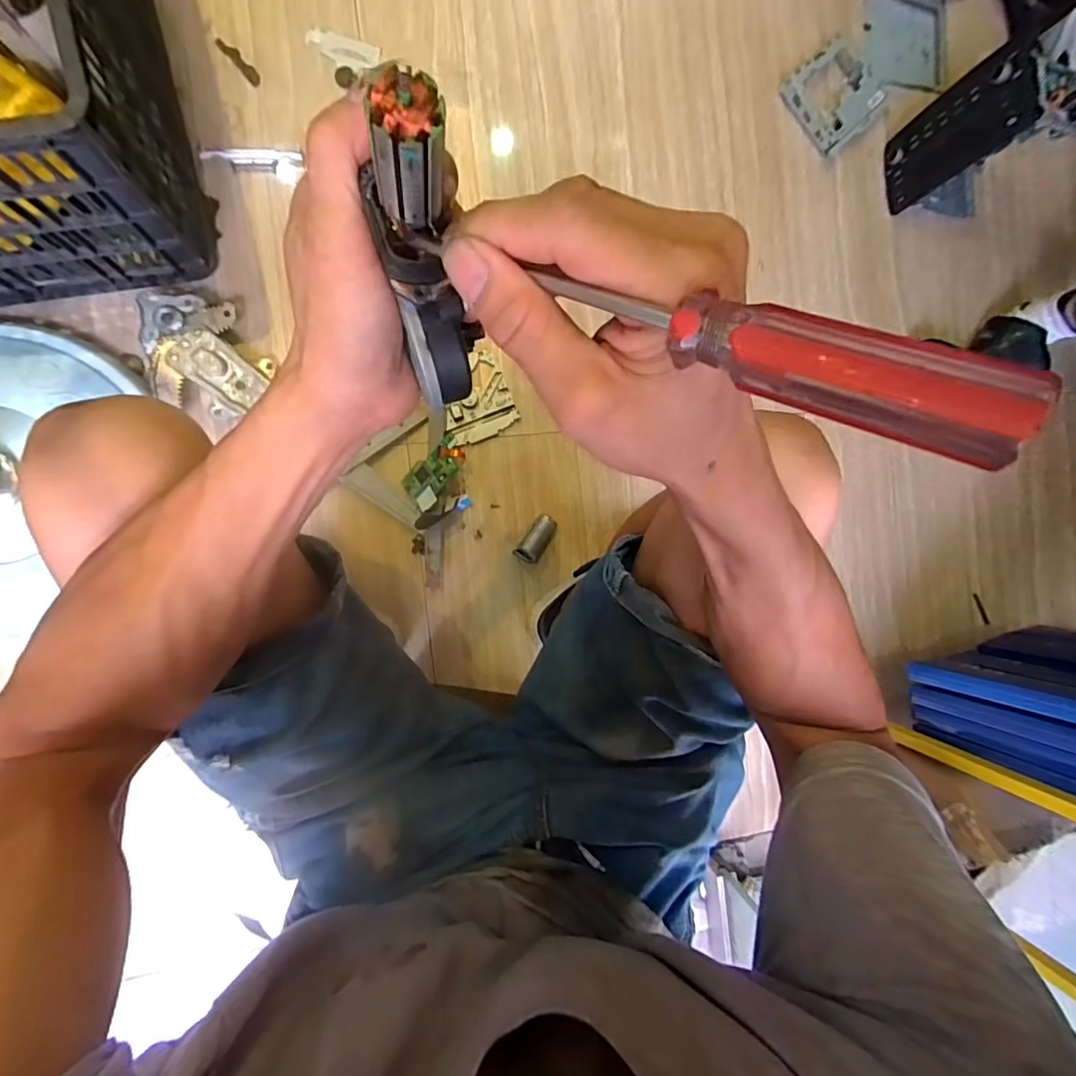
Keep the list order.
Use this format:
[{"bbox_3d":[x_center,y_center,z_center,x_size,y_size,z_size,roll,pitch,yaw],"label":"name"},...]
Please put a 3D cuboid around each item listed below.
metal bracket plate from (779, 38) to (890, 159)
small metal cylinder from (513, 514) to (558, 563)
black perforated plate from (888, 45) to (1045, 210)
[{"bbox_3d":[0.478,-0.708,0.854,0.142,0.031,0.137,-44,98,-5],"label":"metal bracket plate"},{"bbox_3d":[-0.002,0.001,0.783,0.033,0.043,0.075,33,84,-10],"label":"small metal cylinder"},{"bbox_3d":[0.609,-0.593,0.781,0.018,0.214,0.125,-7,95,-14],"label":"black perforated plate"}]

